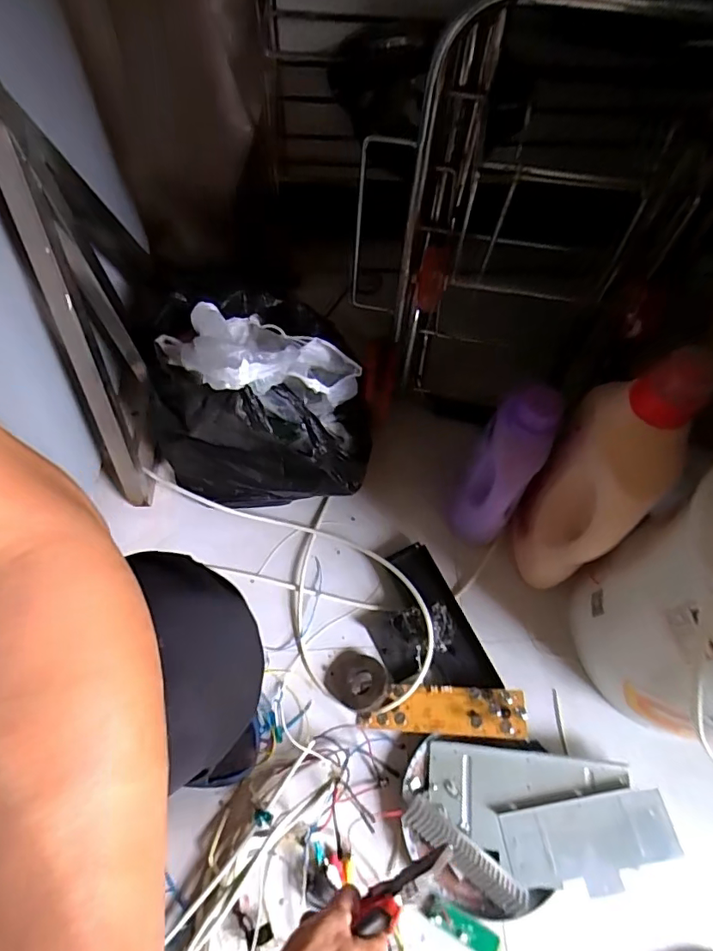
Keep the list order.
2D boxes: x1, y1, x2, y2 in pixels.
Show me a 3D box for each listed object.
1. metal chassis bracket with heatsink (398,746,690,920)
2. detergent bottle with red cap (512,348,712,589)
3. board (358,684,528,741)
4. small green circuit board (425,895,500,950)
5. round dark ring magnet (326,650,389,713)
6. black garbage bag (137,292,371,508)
[{"bbox_3d":[0.212,0.416,0.603,0.302,0.039,0.164,4,66,0],"label":"metal chassis bracket with heatsink"},{"bbox_3d":[0.279,0.011,0.609,0.107,0.382,0.118,30,47,11],"label":"detergent bottle with red cap"},{"bbox_3d":[0.108,0.299,0.644,0.202,0.020,0.059,-4,65,10],"label":"board"},{"bbox_3d":[0.119,0.507,0.569,0.084,0.008,0.025,27,68,10],"label":"small green circuit board"},{"bbox_3d":[0.002,0.267,0.664,0.082,0.035,0.064,26,68,10],"label":"round dark ring magnet"},{"bbox_3d":[-0.138,-0.114,0.676,0.288,0.325,0.265,-10,66,-6],"label":"black garbage bag"}]

